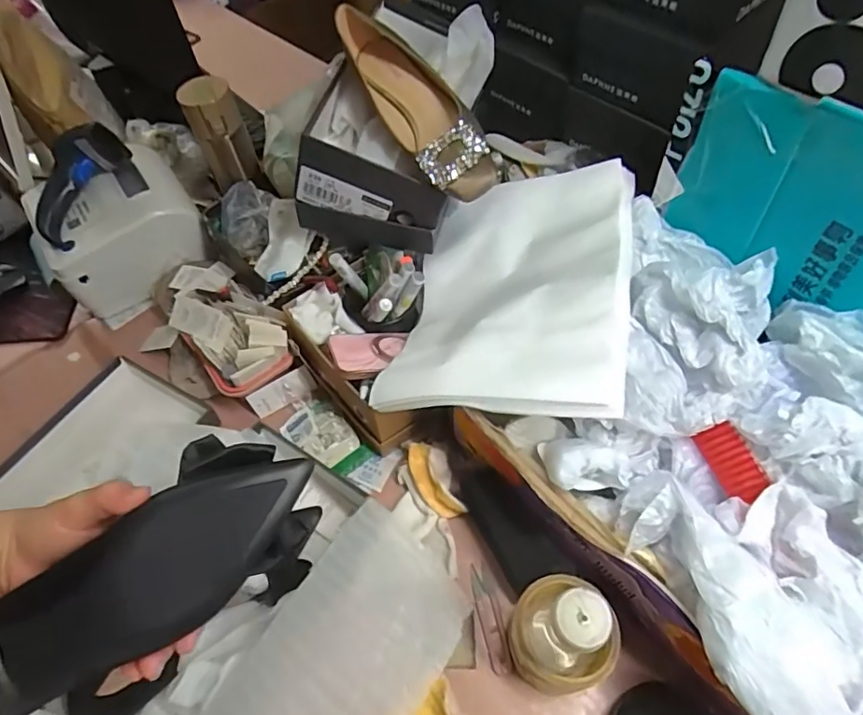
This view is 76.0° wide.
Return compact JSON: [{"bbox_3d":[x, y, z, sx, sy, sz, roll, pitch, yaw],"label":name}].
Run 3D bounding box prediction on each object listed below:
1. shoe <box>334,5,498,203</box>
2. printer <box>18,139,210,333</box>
[{"bbox_3d":[-0.007,-0.265,0.567,0.087,0.081,0.242,-27,59,-14],"label":"shoe"},{"bbox_3d":[-0.441,-0.180,0.783,0.207,0.147,0.181,-30,60,-16],"label":"printer"}]

